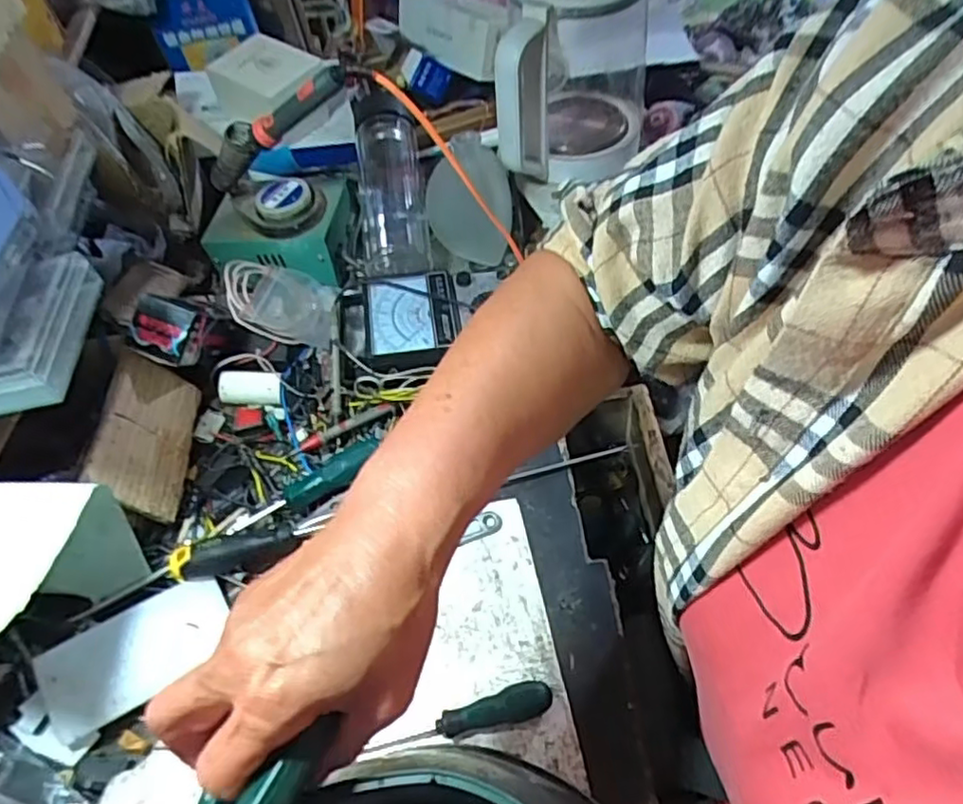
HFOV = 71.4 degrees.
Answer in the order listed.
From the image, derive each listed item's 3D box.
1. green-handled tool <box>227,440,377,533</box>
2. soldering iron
[{"bbox_3d":[-0.154,0.073,0.578,0.139,0.017,0.026,-27,54,-16],"label":"green-handled tool"},{"bbox_3d":[-0.190,-0.245,0.597,0.222,0.037,0.034,-12,40,42],"label":"soldering iron"}]

